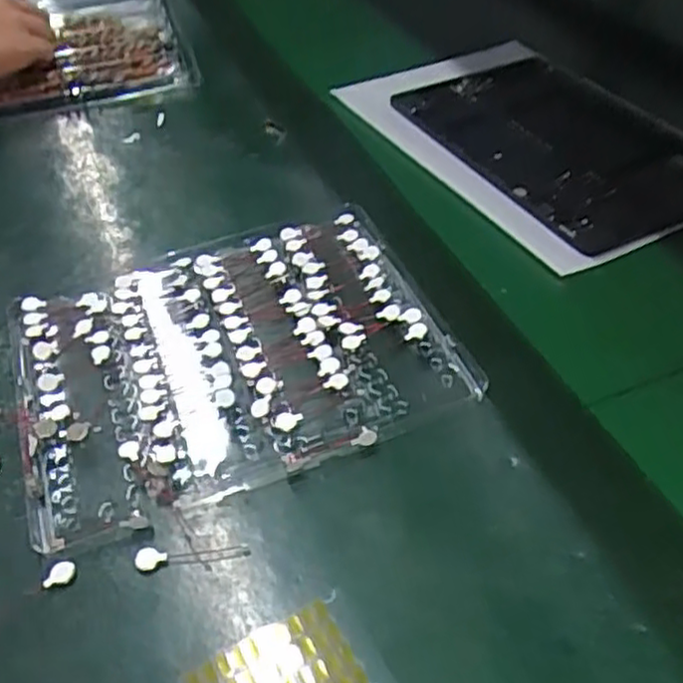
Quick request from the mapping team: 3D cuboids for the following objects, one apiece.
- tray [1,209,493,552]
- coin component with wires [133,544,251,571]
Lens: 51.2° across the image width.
[{"bbox_3d":[-0.055,0.005,0.372,0.217,0.022,0.156,-17,47,-12],"label":"tray"},{"bbox_3d":[-0.063,0.090,0.302,0.048,0.006,0.008,-7,46,-3],"label":"coin component with wires"}]

